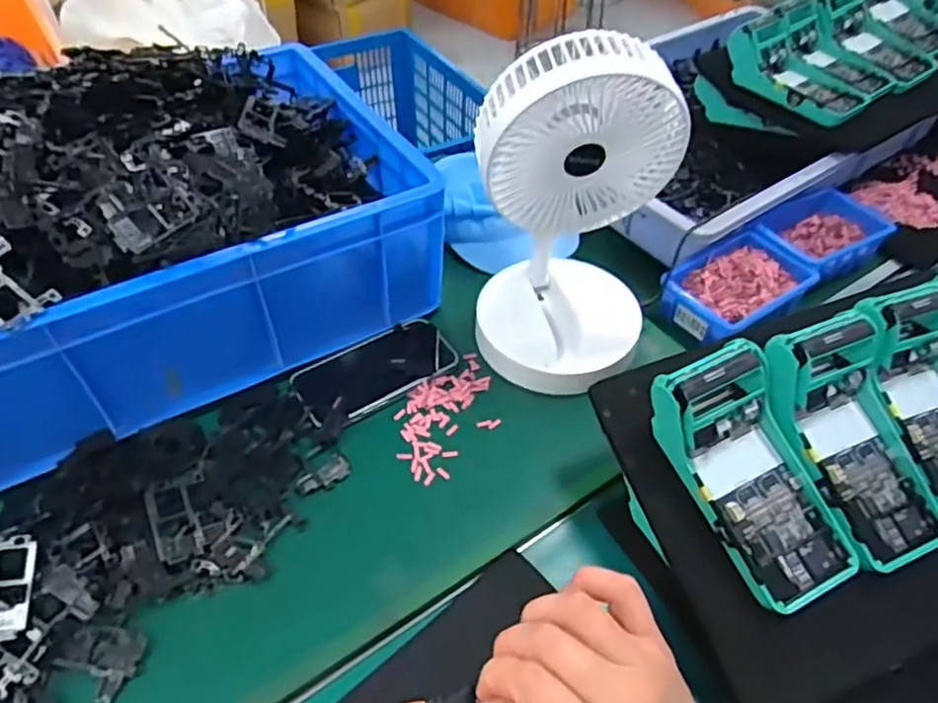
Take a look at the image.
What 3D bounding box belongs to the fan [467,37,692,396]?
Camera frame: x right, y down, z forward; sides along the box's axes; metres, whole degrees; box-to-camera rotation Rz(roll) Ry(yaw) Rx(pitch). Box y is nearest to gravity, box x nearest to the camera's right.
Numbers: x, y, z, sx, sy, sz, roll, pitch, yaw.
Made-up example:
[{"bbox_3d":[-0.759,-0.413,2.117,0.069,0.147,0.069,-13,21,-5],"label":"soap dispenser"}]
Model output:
[{"bbox_3d":[0.086,-0.110,0.548,0.152,0.277,0.143,12,48,10],"label":"fan"}]

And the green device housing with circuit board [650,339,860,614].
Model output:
[{"bbox_3d":[0.191,0.084,0.452,0.082,0.062,0.172,-28,88,-24],"label":"green device housing with circuit board"}]

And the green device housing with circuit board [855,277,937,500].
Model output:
[{"bbox_3d":[0.341,0.036,0.491,0.083,0.058,0.173,-20,89,-18],"label":"green device housing with circuit board"}]

